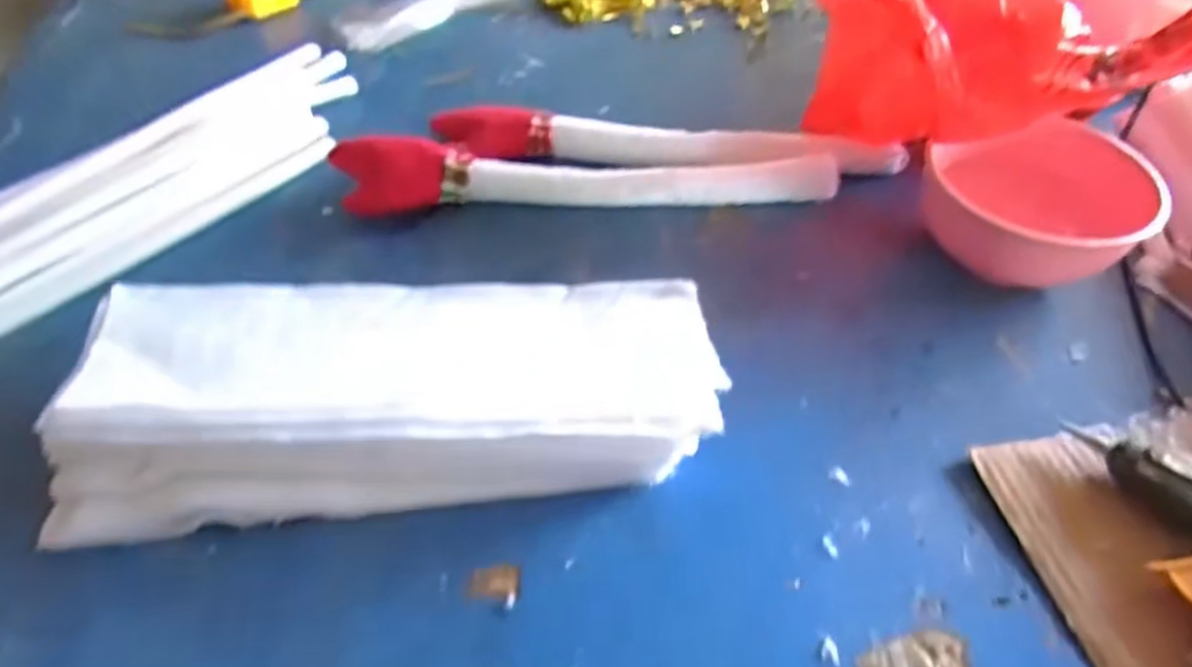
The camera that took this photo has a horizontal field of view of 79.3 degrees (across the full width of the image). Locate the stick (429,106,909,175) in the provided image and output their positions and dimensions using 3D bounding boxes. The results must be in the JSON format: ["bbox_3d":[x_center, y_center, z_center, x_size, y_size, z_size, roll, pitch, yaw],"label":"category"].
[{"bbox_3d":[0.061,-0.156,0.594,0.388,0.034,0.055,1,49,1],"label":"stick"}]

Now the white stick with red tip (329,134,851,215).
[{"bbox_3d":[-0.005,-0.123,0.565,0.396,0.036,0.050,1,49,1],"label":"white stick with red tip"}]

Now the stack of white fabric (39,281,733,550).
[{"bbox_3d":[-0.116,0.041,0.413,0.366,0.070,0.148,-1,49,-1],"label":"stack of white fabric"}]

